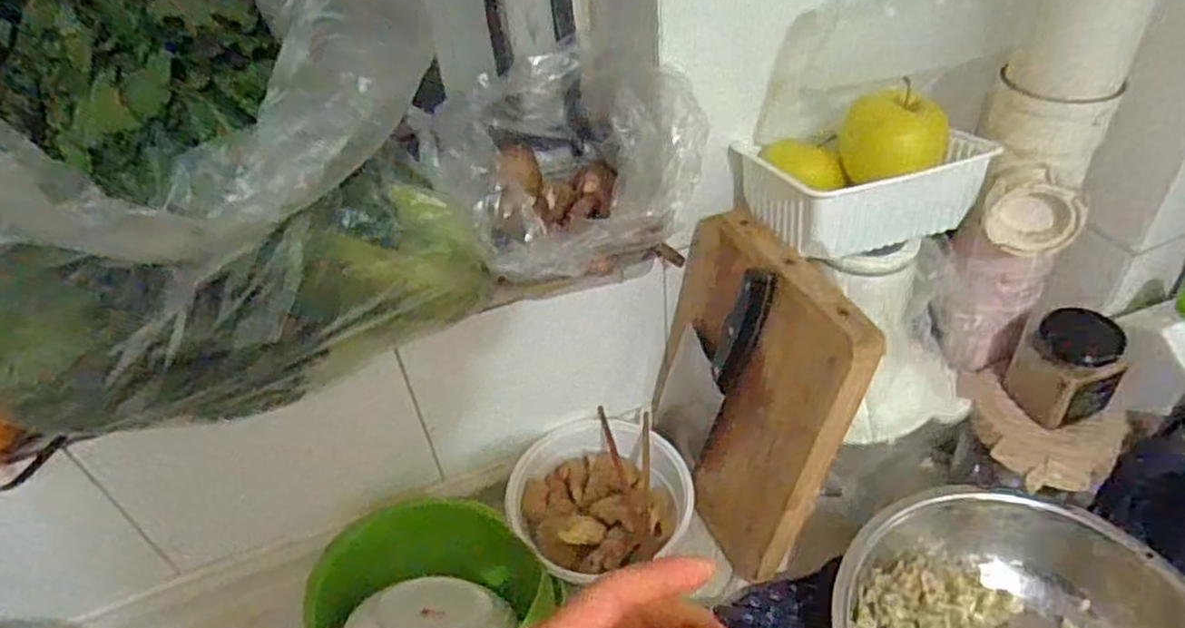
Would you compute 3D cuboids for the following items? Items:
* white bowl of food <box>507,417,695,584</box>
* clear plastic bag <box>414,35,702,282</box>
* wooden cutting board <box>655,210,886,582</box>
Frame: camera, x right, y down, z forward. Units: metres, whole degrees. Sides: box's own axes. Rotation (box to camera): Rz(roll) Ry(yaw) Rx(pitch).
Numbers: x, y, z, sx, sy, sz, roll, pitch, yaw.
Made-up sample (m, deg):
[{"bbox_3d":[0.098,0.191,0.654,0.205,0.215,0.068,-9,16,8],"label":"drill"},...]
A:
[{"bbox_3d":[0.008,0.178,0.704,0.167,0.062,0.166,-4,41,3],"label":"white bowl of food"},{"bbox_3d":[-0.024,-0.110,0.580,0.179,0.136,0.223,-21,43,-16],"label":"clear plastic bag"},{"bbox_3d":[0.123,0.072,0.627,0.031,0.294,0.216,-9,40,-23],"label":"wooden cutting board"}]

